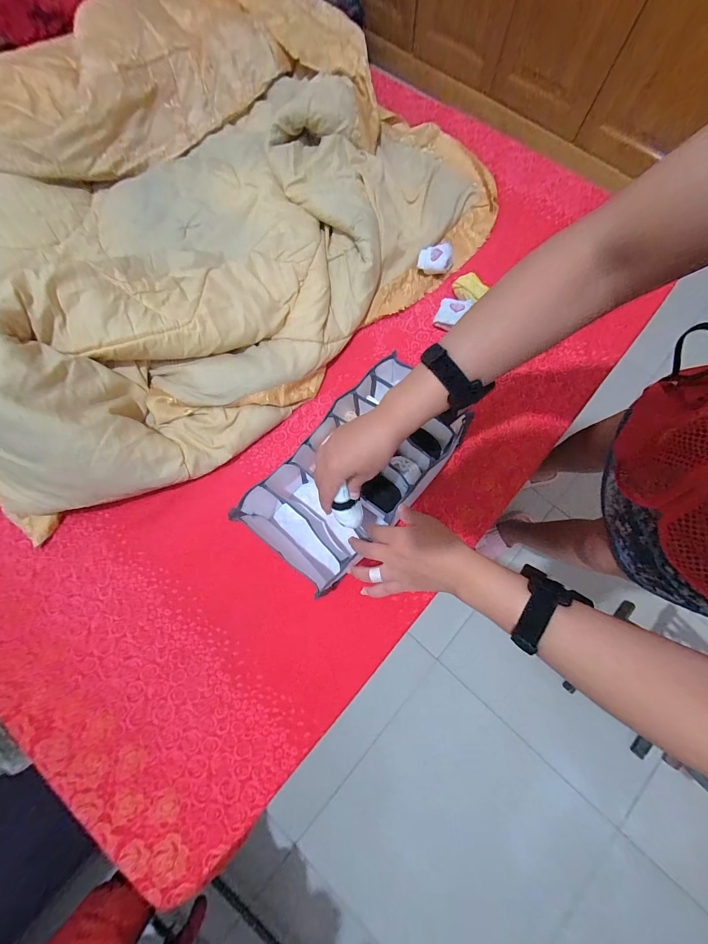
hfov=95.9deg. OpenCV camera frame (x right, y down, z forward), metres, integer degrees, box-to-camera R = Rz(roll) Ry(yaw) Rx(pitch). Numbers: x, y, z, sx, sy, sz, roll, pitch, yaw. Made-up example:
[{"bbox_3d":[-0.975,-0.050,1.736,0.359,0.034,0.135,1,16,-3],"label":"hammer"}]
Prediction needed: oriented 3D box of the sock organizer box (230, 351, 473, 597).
[{"bbox_3d":[-0.004,-0.004,0.532,0.209,0.115,0.367,43,82,8],"label":"sock organizer box"}]

